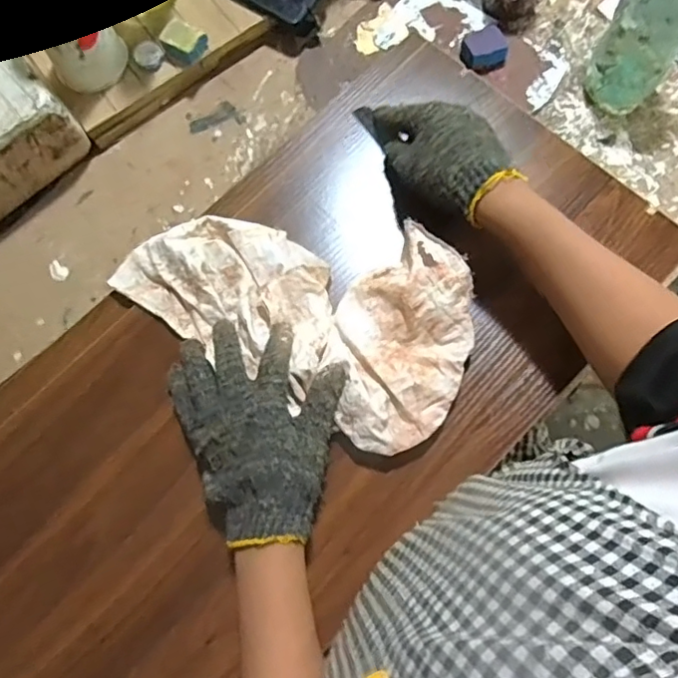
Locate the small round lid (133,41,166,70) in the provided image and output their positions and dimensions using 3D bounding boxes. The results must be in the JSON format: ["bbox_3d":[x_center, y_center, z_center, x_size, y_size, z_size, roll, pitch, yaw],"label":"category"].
[{"bbox_3d":[-0.226,-0.337,0.671,0.033,0.006,0.040,-29,81,-6],"label":"small round lid"}]

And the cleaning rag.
[{"bbox_3d":[-0.044,-0.033,0.481,0.311,0.039,0.165,20,80,15],"label":"cleaning rag"}]

